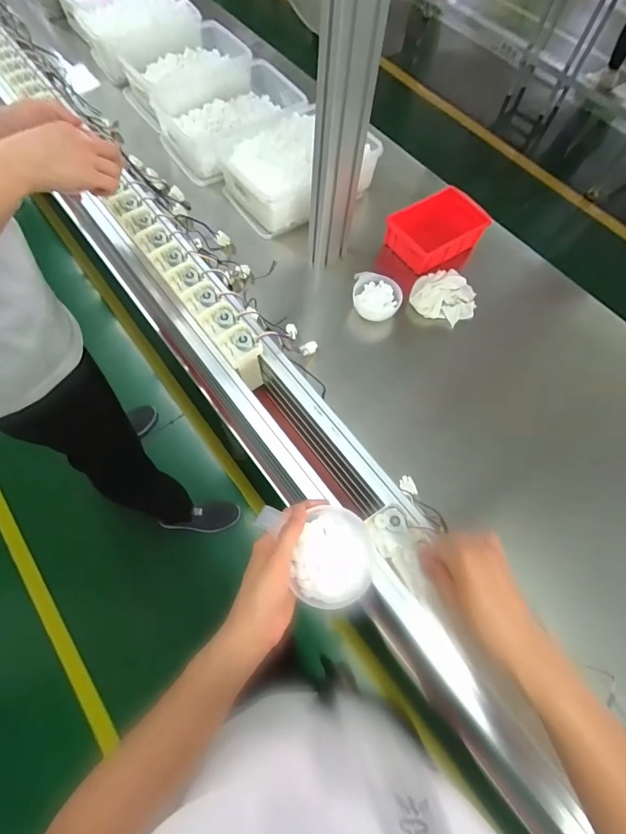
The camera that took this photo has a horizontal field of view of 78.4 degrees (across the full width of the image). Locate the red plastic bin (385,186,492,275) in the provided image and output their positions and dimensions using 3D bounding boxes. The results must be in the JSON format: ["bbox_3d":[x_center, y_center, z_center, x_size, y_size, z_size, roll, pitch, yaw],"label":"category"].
[{"bbox_3d":[0.269,-0.414,0.841,0.190,0.068,0.141,-32,72,-16],"label":"red plastic bin"}]

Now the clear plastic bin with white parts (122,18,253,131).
[{"bbox_3d":[-0.335,-0.906,1.028,0.340,0.106,0.198,-35,73,-17],"label":"clear plastic bin with white parts"}]

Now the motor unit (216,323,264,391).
[{"bbox_3d":[-0.112,-0.089,0.607,0.053,0.096,0.060,-34,73,-16],"label":"motor unit"}]

